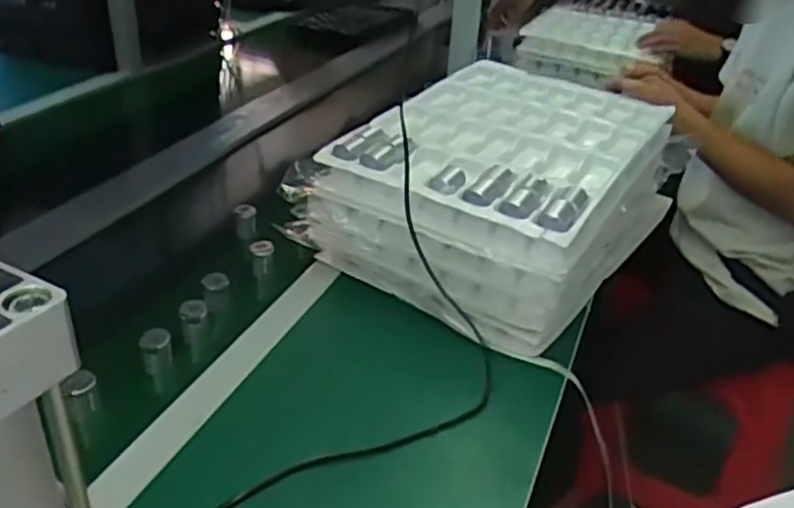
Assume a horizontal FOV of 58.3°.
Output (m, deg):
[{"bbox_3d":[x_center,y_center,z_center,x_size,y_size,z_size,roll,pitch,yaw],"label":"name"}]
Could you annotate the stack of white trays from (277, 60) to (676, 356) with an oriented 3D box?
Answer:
[{"bbox_3d":[0.138,-0.102,0.935,0.351,0.153,0.445,23,35,27],"label":"stack of white trays"}]

